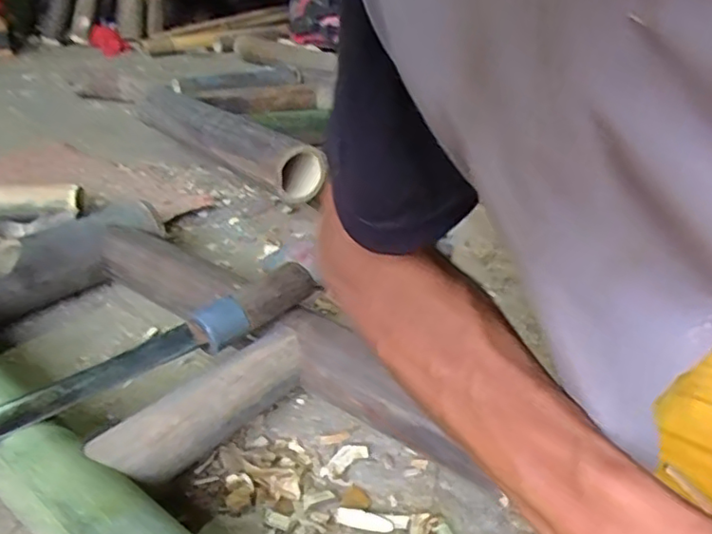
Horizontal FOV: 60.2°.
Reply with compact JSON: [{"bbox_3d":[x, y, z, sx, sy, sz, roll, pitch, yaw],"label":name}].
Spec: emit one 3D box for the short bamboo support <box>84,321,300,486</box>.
[{"bbox_3d":[-0.114,0.107,0.478,0.048,0.039,0.181,24,36,33],"label":"short bamboo support"}]

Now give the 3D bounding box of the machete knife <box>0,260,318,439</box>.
[{"bbox_3d":[-0.172,0.068,0.473,0.319,0.047,0.041,-20,36,-33],"label":"machete knife"}]

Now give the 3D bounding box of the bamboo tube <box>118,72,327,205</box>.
[{"bbox_3d":[-0.209,-0.195,0.907,0.085,0.071,0.426,-19,36,-33],"label":"bamboo tube"}]

